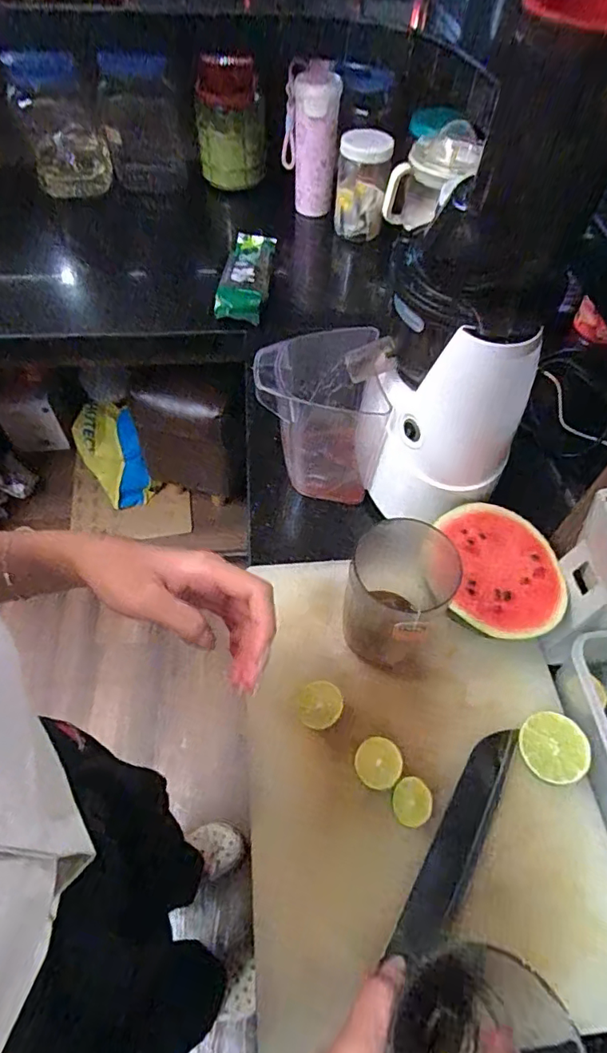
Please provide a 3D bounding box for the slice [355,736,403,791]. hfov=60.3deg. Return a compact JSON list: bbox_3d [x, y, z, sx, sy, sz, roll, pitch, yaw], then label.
[{"bbox_3d":[0.065,0.214,0.469,0.039,0.032,0.041,1,56,-1],"label":"slice"}]

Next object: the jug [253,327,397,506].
[{"bbox_3d":[0.022,-0.128,0.598,0.142,0.178,0.100,13,57,6],"label":"jug"}]

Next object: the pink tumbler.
[{"bbox_3d":[0.010,-0.663,0.920,0.095,0.216,0.074,3,56,0],"label":"pink tumbler"}]

